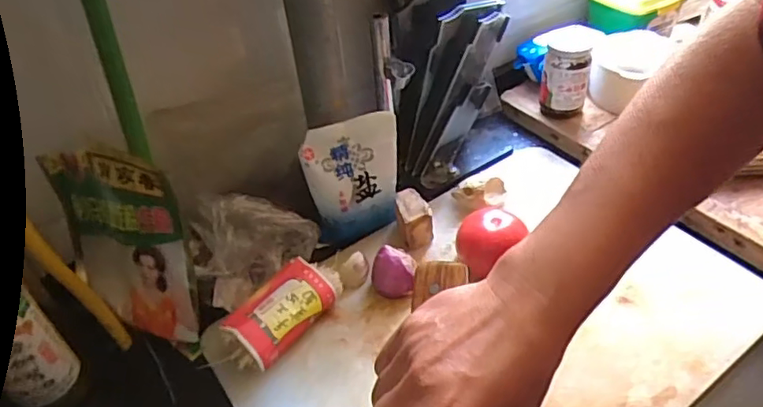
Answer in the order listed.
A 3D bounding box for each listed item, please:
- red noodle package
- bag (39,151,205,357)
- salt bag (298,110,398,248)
[{"bbox_3d":[-0.098,0.105,0.579,0.062,0.042,0.135,23,50,28],"label":"red noodle package"},{"bbox_3d":[-0.260,0.047,0.583,0.162,0.204,0.024,11,26,25],"label":"bag"},{"bbox_3d":[-0.029,-0.023,0.663,0.105,0.145,0.041,-16,43,-11],"label":"salt bag"}]

